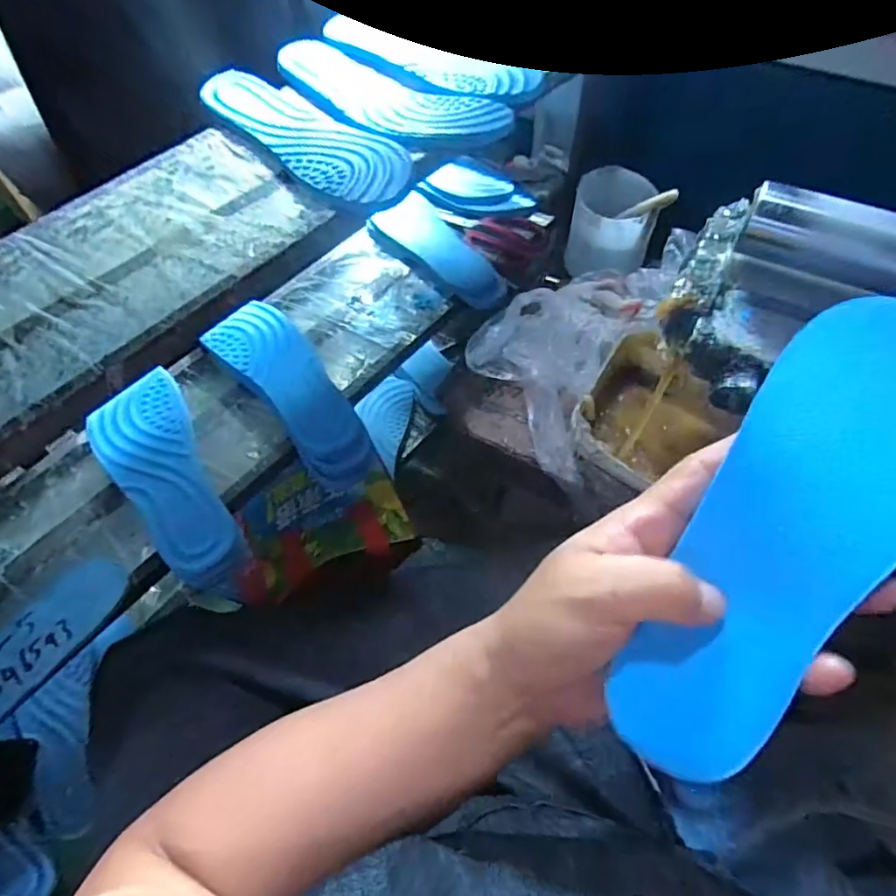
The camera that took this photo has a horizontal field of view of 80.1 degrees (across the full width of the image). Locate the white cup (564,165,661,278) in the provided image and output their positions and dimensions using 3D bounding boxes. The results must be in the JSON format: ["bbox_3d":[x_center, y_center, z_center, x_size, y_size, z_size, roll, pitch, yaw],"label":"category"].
[{"bbox_3d":[0.185,-0.250,0.610,0.087,0.081,0.105,10,59,9],"label":"white cup"}]

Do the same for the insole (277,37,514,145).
[{"bbox_3d":[-0.061,-0.344,0.513,0.256,0.021,0.097,39,67,23],"label":"insole"}]

